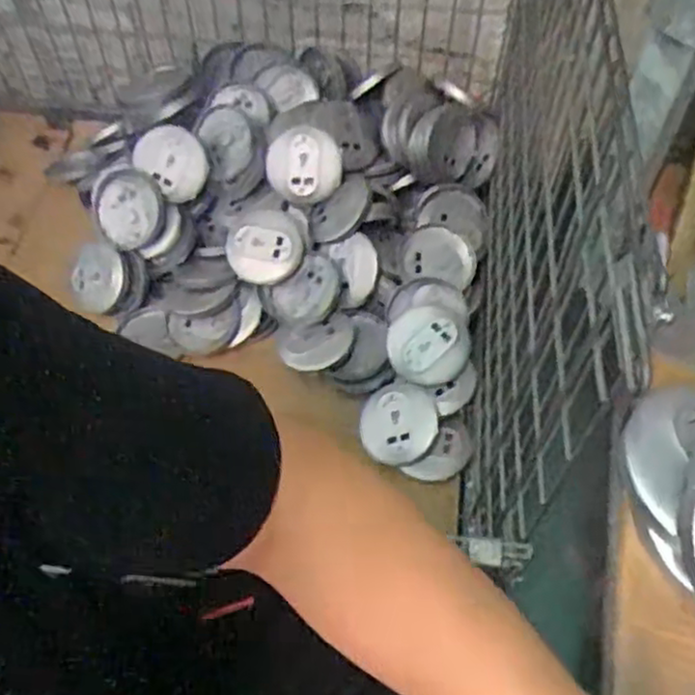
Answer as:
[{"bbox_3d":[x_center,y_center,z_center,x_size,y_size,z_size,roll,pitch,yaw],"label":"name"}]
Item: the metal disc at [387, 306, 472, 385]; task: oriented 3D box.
[{"bbox_3d":[0.134,-0.003,1.181,0.130,0.014,0.124,3,100,15],"label":"metal disc"}]

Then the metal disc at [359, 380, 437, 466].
[{"bbox_3d":[0.082,0.125,1.158,0.122,0.011,0.125,0,92,12],"label":"metal disc"}]

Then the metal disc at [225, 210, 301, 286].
[{"bbox_3d":[-0.144,-0.170,1.244,0.125,0.122,0.024,-9,13,9],"label":"metal disc"}]

